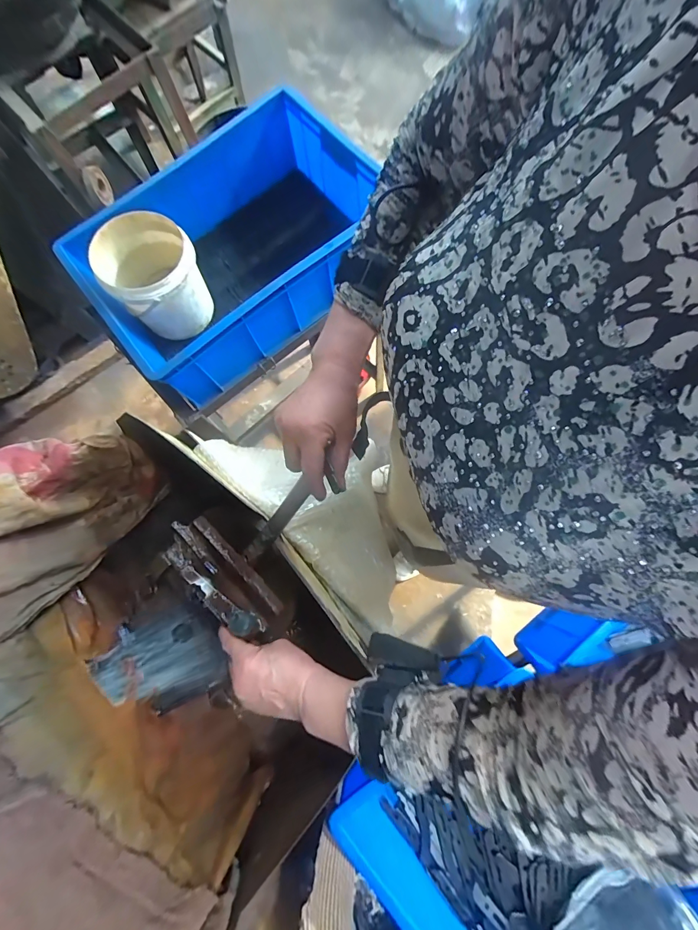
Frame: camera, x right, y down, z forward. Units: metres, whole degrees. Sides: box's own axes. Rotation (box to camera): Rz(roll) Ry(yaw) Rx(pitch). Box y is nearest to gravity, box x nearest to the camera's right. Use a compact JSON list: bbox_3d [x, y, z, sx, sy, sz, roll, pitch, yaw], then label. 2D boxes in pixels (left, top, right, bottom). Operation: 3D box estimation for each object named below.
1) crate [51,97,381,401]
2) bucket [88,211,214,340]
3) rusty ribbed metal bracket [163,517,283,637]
[{"bbox_3d":[-0.200,-0.397,0.688,0.513,0.190,0.339,-39,79,-8],"label":"crate"},{"bbox_3d":[-0.343,-0.331,0.658,0.158,0.148,0.160,0,76,1],"label":"bucket"},{"bbox_3d":[-0.153,0.132,0.430,0.155,0.026,0.065,41,81,12],"label":"rusty ribbed metal bracket"}]

